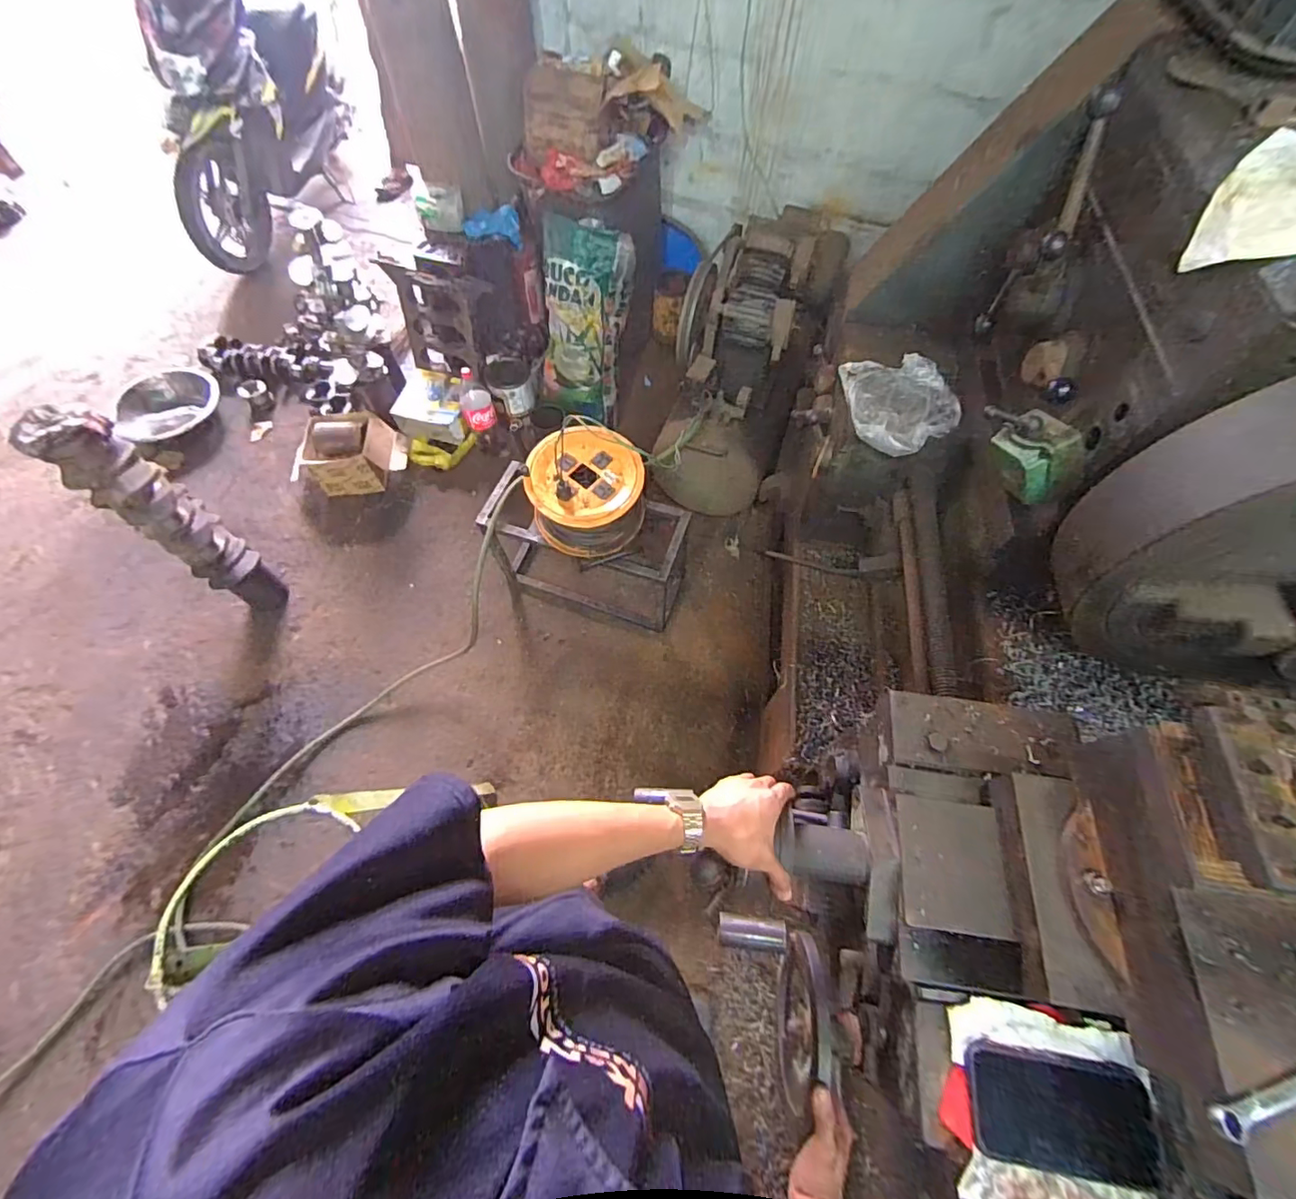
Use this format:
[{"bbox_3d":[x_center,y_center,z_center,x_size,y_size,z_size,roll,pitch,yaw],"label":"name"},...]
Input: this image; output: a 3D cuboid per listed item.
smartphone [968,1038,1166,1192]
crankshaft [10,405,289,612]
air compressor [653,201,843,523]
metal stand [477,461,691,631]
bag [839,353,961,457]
[{"bbox_3d":[0.400,0.493,0.527,0.176,0.012,0.090,9,63,4],"label":"smartphone"},{"bbox_3d":[-1.175,-0.174,1.396,0.140,0.719,0.145,33,67,15],"label":"crankshaft"},{"bbox_3d":[0.280,-0.698,1.585,0.347,0.511,0.698,20,64,9],"label":"air compressor"},{"bbox_3d":[-0.176,-0.139,1.629,0.568,0.356,0.265,15,64,5],"label":"metal stand"},{"bbox_3d":[0.483,-0.372,1.040,0.203,0.035,0.215,-10,63,-6],"label":"bag"}]

